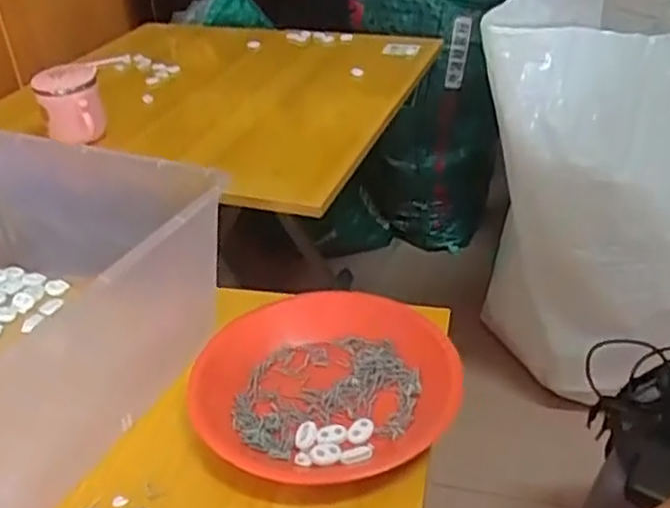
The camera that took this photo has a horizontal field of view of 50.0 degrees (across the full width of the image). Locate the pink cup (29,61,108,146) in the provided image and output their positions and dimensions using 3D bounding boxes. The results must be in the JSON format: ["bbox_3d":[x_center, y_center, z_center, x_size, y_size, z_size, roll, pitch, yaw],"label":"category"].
[{"bbox_3d":[-0.338,-0.191,0.923,0.078,0.084,0.070,-15,36,-18],"label":"pink cup"}]

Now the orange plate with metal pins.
[{"bbox_3d":[-0.008,0.093,0.543,0.188,0.034,0.170,-5,34,-3],"label":"orange plate with metal pins"}]

